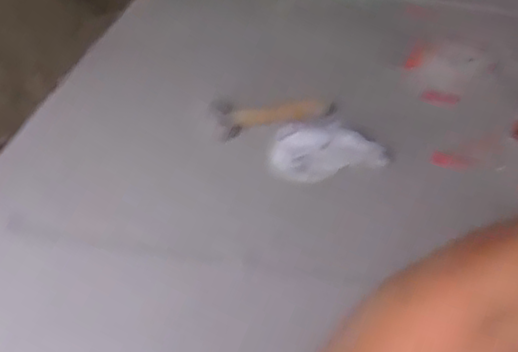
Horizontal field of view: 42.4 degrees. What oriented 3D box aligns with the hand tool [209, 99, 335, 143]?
[{"bbox_3d":[0.025,-0.123,1.290,0.327,0.043,0.103,-13,32,-44],"label":"hand tool"}]

